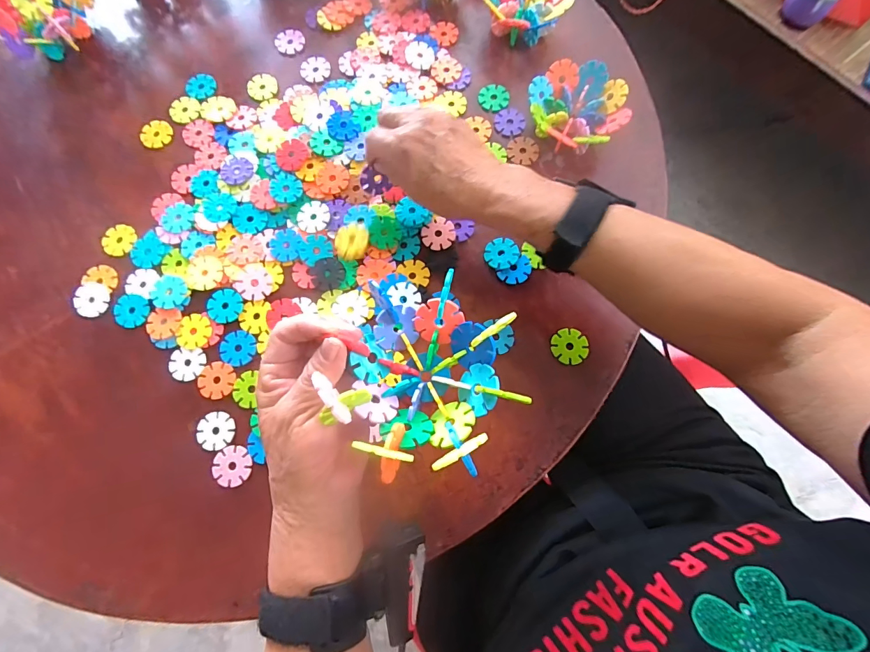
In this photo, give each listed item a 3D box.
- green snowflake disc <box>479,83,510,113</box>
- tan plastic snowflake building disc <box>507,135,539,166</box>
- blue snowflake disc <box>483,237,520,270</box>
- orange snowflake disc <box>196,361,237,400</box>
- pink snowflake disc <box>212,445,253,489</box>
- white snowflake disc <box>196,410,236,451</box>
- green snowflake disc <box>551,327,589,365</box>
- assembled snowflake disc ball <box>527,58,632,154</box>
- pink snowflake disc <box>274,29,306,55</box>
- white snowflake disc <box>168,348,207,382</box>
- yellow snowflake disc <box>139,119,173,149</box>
[{"bbox_3d":[0.062,-0.241,0.410,0.030,0.004,0.034,14,78,4],"label":"green snowflake disc"},{"bbox_3d":[0.089,-0.177,0.392,0.029,0.004,0.033,12,77,3],"label":"tan plastic snowflake building disc"},{"bbox_3d":[0.062,-0.067,0.363,0.031,0.004,0.028,-8,81,12],"label":"blue snowflake disc"},{"bbox_3d":[-0.193,0.047,0.344,0.033,0.004,0.031,0,77,0],"label":"orange snowflake disc"},{"bbox_3d":[-0.170,0.117,0.327,0.029,0.006,0.031,0,77,0],"label":"pink snowflake disc"},{"bbox_3d":[-0.186,0.089,0.332,0.030,0.004,0.031,0,77,0],"label":"white snowflake disc"},{"bbox_3d":[0.119,0.018,0.344,0.030,0.004,0.030,0,77,0],"label":"green snowflake disc"},{"bbox_3d":[0.134,-0.205,0.380,0.085,0.042,0.085,2,77,1],"label":"assembled snowflake disc ball"},{"bbox_3d":[-0.160,-0.315,0.432,0.030,0.004,0.033,0,77,0],"label":"pink snowflake disc"},{"bbox_3d":[-0.222,0.034,0.348,0.029,0.004,0.028,-2,77,0],"label":"white snowflake disc"},{"bbox_3d":[-0.290,-0.200,0.409,0.030,0.004,0.031,0,77,0],"label":"yellow snowflake disc"}]

